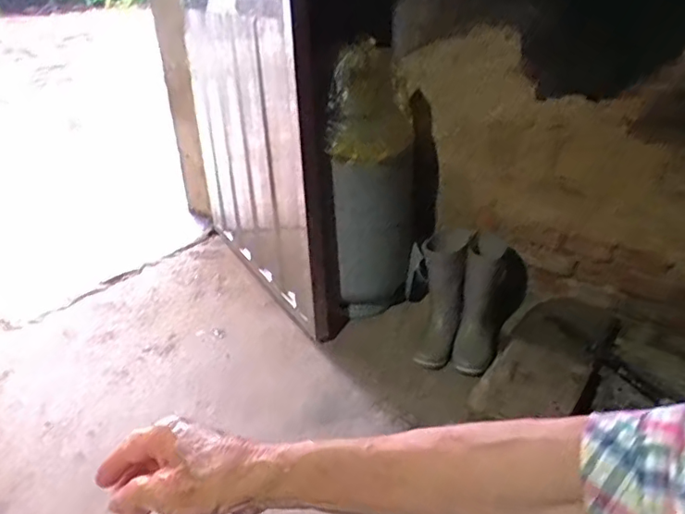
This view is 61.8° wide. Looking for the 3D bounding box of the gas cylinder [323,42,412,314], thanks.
[{"bbox_3d":[0.085,-0.170,1.489,0.186,0.676,0.217,6,27,13],"label":"gas cylinder"}]

